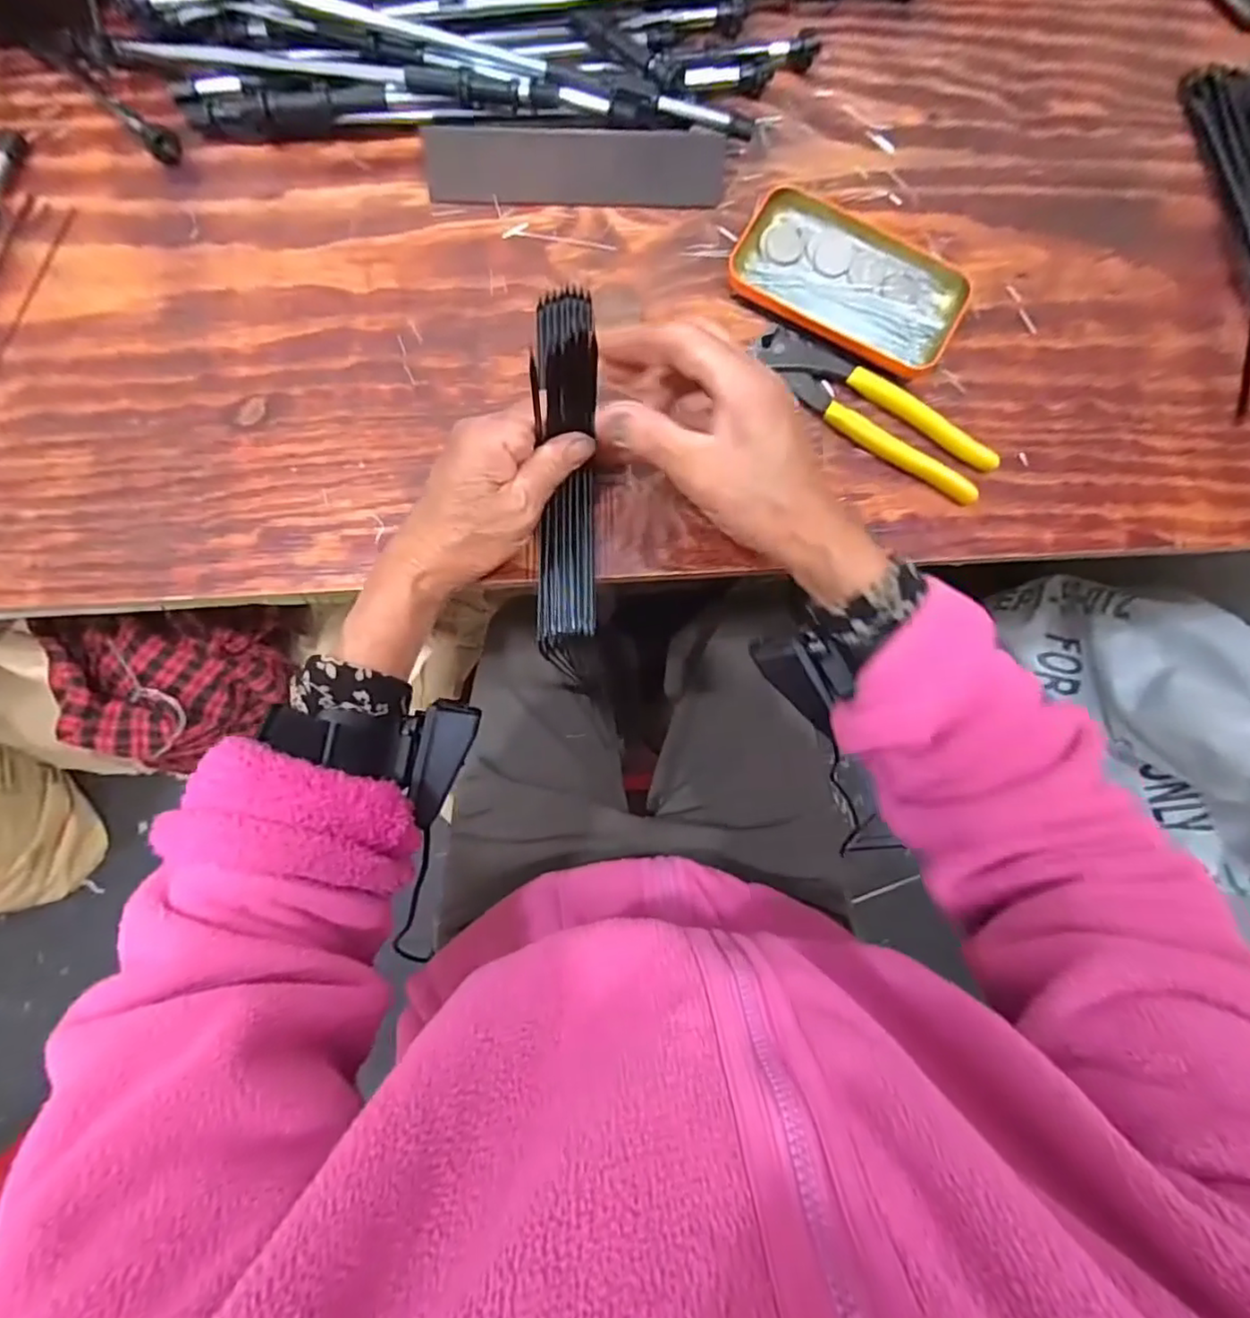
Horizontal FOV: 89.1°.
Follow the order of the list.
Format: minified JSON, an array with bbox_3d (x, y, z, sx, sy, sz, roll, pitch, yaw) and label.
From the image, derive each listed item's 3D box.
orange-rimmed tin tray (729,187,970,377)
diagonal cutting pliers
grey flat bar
[{"bbox_3d":[0.142,-0.239,0.404,0.141,0.019,0.084,27,82,3],"label":"orange-rimmed tin tray"},{"bbox_3d":[0.153,-0.154,0.396,0.160,0.016,0.038,37,83,5],"label":"diagonal cutting pliers"},{"bbox_3d":[-0.032,-0.317,0.409,0.188,0.039,0.005,-1,43,-3],"label":"grey flat bar"}]

